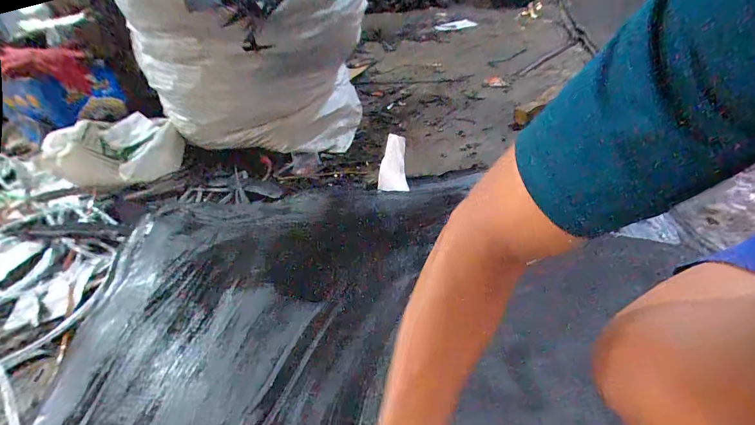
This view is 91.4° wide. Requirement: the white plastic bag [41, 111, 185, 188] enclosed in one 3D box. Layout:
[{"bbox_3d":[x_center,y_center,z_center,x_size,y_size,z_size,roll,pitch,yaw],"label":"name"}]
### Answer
[{"bbox_3d":[-0.691,-0.161,0.966,0.315,0.104,0.255,-22,40,-20],"label":"white plastic bag"}]

